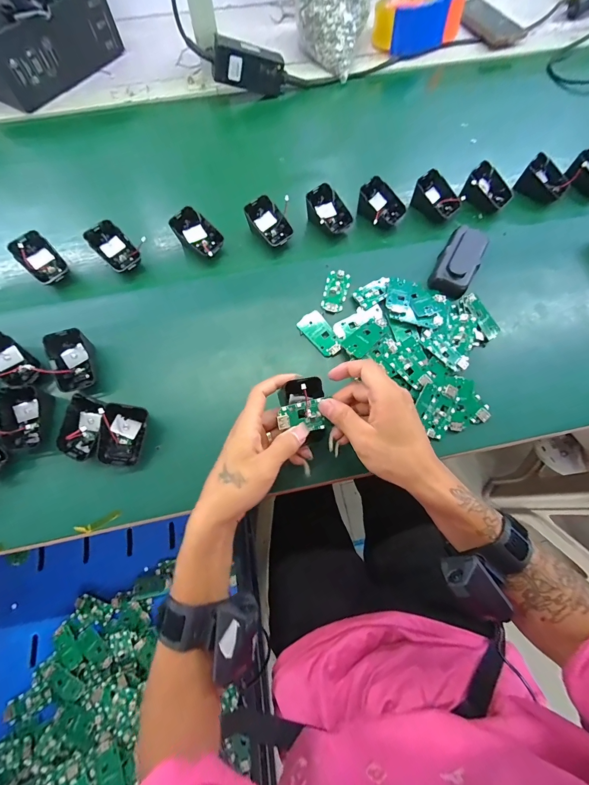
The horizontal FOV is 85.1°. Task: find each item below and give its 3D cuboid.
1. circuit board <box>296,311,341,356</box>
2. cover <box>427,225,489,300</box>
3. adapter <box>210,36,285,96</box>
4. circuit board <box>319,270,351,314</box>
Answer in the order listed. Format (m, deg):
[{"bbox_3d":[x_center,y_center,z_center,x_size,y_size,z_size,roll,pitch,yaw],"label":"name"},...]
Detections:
[{"bbox_3d":[0.033,-0.075,0.411,0.031,0.009,0.064,-34,74,-11],"label":"circuit board"},{"bbox_3d":[0.224,-0.176,0.440,0.053,0.038,0.106,29,73,10],"label":"cover"},{"bbox_3d":[-0.073,-0.541,0.532,0.120,0.052,0.032,-4,69,-22],"label":"adapter"},{"bbox_3d":[0.055,-0.136,0.430,0.031,0.004,0.064,14,71,5],"label":"circuit board"}]

